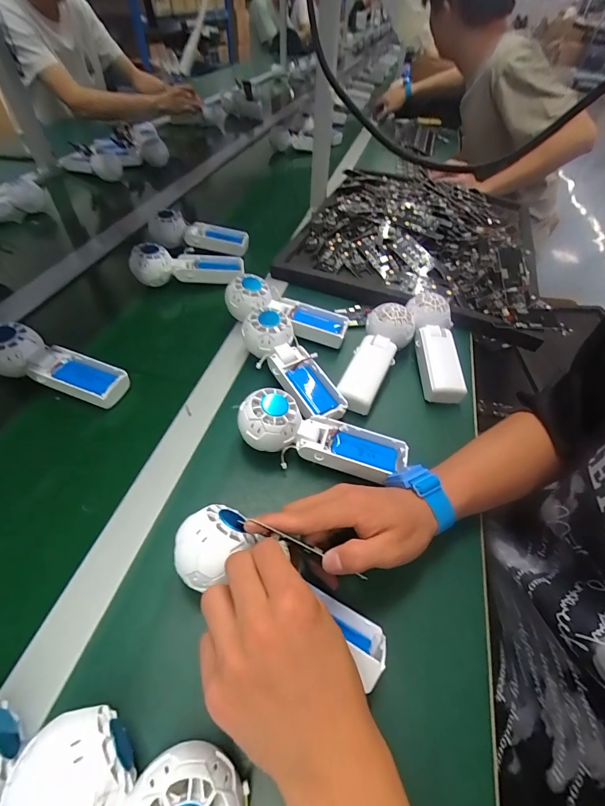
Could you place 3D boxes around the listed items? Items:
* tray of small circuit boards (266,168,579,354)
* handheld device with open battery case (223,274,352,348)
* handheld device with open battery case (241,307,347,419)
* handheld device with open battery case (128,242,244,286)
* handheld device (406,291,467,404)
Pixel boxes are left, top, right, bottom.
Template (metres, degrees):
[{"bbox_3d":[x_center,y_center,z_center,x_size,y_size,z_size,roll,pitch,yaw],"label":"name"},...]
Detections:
[{"bbox_3d":[0.246,-0.327,0.699,0.455,0.070,0.503,21,52,13],"label":"tray of small circuit boards"},{"bbox_3d":[-0.021,-0.129,0.517,0.171,0.043,0.064,20,49,-5],"label":"handheld device with open battery case"},{"bbox_3d":[-0.016,-0.043,0.451,0.072,0.048,0.171,-29,69,-23],"label":"handheld device with open battery case"},{"bbox_3d":[-0.188,-0.228,0.596,0.164,0.049,0.051,-10,51,-11],"label":"handheld device with open battery case"},{"bbox_3d":[0.177,-0.074,0.488,0.055,0.037,0.158,0,63,1],"label":"handheld device"}]

